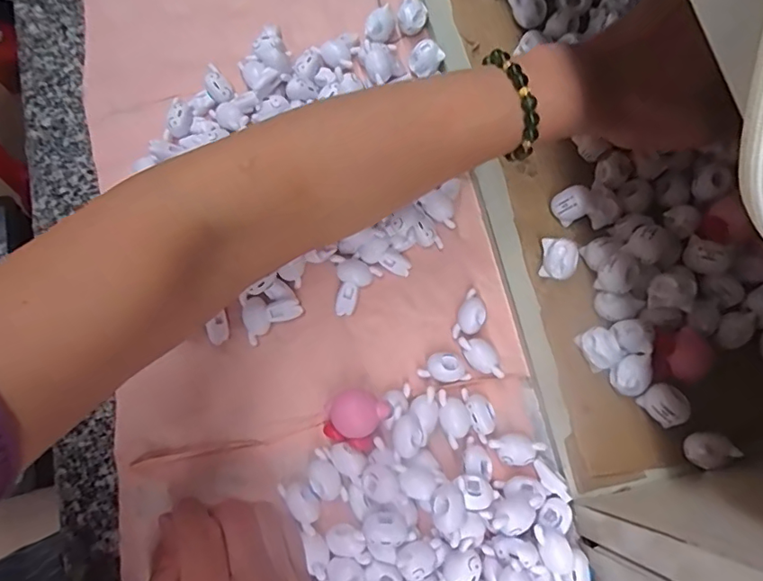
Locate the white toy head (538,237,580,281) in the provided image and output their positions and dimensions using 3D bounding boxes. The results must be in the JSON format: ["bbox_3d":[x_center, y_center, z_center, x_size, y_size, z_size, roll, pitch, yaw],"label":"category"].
[{"bbox_3d":[0.113,-0.020,0.327,0.021,0.022,0.025,-1,75,-1],"label":"white toy head"}]

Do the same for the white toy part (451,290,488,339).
[{"bbox_3d":[0.058,0.017,0.330,0.017,0.013,0.032,28,76,7],"label":"white toy part"}]

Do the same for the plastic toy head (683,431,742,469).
[{"bbox_3d":[0.190,0.092,0.300,0.021,0.023,0.021,-29,77,-8],"label":"plastic toy head"}]

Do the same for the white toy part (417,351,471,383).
[{"bbox_3d":[0.039,0.048,0.320,0.031,0.013,0.018,-6,75,-2],"label":"white toy part"}]

